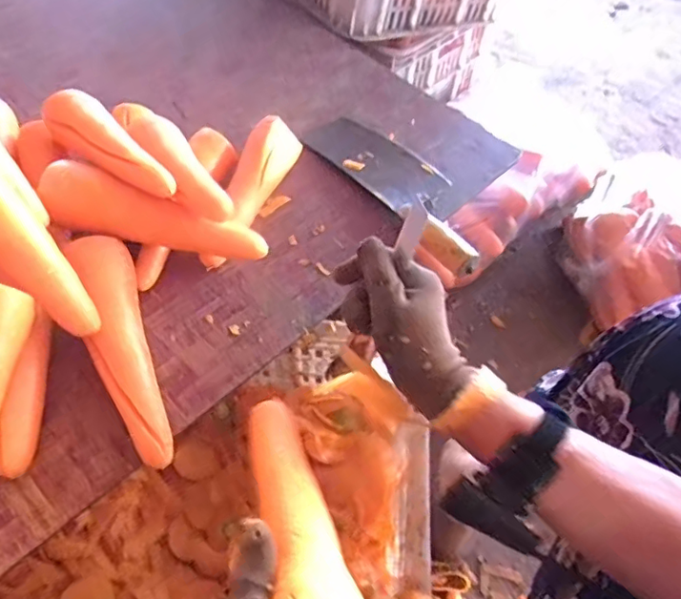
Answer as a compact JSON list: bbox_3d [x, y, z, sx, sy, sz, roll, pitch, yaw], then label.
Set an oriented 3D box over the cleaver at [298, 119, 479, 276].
[{"bbox_3d":[0.071,-0.134,0.620,0.098,0.033,0.264,-30,63,-23],"label":"cleaver"}]

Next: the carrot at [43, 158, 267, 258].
[{"bbox_3d":[-0.165,-0.071,0.506,0.193,0.042,0.044,17,55,-9],"label":"carrot"}]

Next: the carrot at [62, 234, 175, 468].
[{"bbox_3d":[-0.186,0.038,0.473,0.046,0.058,0.212,-16,59,-16],"label":"carrot"}]

